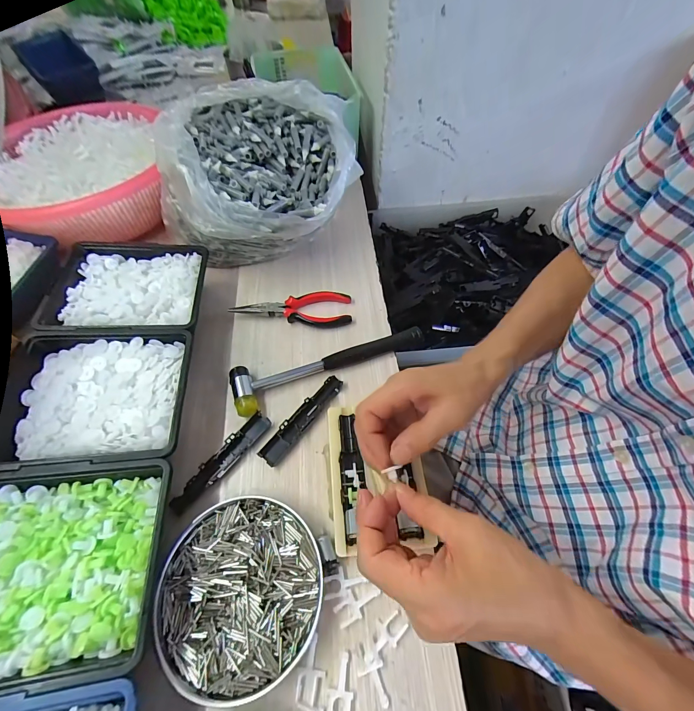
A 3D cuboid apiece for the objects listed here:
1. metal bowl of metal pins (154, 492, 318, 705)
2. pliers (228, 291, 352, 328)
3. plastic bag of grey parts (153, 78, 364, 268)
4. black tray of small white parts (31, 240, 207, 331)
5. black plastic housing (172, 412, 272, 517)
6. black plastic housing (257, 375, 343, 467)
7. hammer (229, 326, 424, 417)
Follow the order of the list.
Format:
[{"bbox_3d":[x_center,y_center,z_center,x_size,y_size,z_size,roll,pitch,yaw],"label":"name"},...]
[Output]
[{"bbox_3d":[-0.088,0.192,0.273,0.129,0.034,0.130,-1,57,1],"label":"metal bowl of metal pins"},{"bbox_3d":[-0.074,-0.061,0.445,0.156,0.021,0.052,-2,57,0],"label":"pliers"},{"bbox_3d":[-0.117,-0.247,0.458,0.229,0.146,0.249,25,61,17],"label":"plastic bag of grey parts"},{"bbox_3d":[-0.268,-0.085,0.404,0.167,0.033,0.147,-8,57,-3],"label":"black tray of small white parts"},{"bbox_3d":[-0.130,0.110,0.342,0.023,0.012,0.119,35,64,22],"label":"black plastic housing"},{"bbox_3d":[-0.049,0.069,0.365,0.022,0.010,0.118,33,63,21],"label":"black plastic housing"},{"bbox_3d":[-0.021,0.002,0.398,0.237,0.021,0.054,-22,59,-13],"label":"hammer"}]

